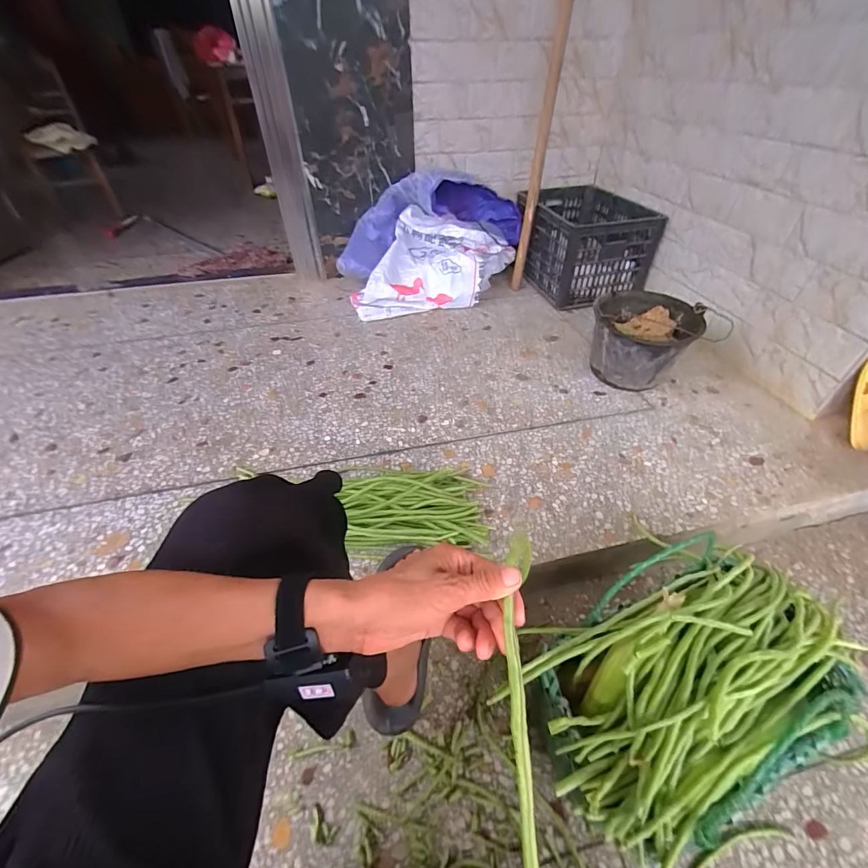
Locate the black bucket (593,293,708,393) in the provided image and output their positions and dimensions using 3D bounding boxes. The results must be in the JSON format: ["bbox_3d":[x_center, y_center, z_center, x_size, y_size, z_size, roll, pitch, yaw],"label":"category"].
[{"bbox_3d":[0.557,-0.263,1.087,0.237,0.182,0.262,16,46,18],"label":"black bucket"}]

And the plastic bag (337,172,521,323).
[{"bbox_3d":[0.009,-0.676,1.383,0.659,0.313,0.354,-8,44,-7],"label":"plastic bag"}]

